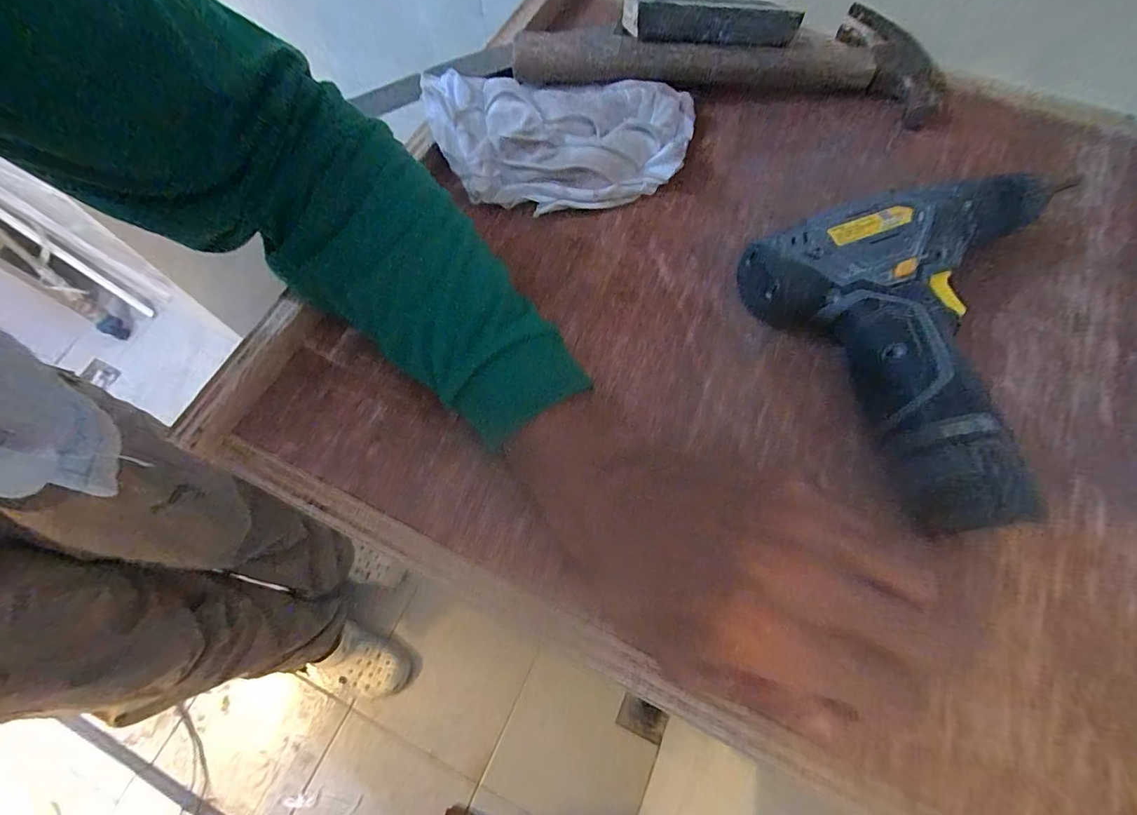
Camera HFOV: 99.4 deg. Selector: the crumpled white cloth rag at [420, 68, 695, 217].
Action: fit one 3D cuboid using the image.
[{"bbox_3d":[0.000,-0.200,0.340,0.187,0.056,0.117,-20,69,-8],"label":"crumpled white cloth rag"}]

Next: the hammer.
[{"bbox_3d":[0.126,-0.288,0.387,0.338,0.042,0.114,2,67,1],"label":"hammer"}]

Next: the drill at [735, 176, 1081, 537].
[{"bbox_3d":[0.217,-0.039,0.273,0.179,0.052,0.184,-20,69,-8],"label":"drill"}]

